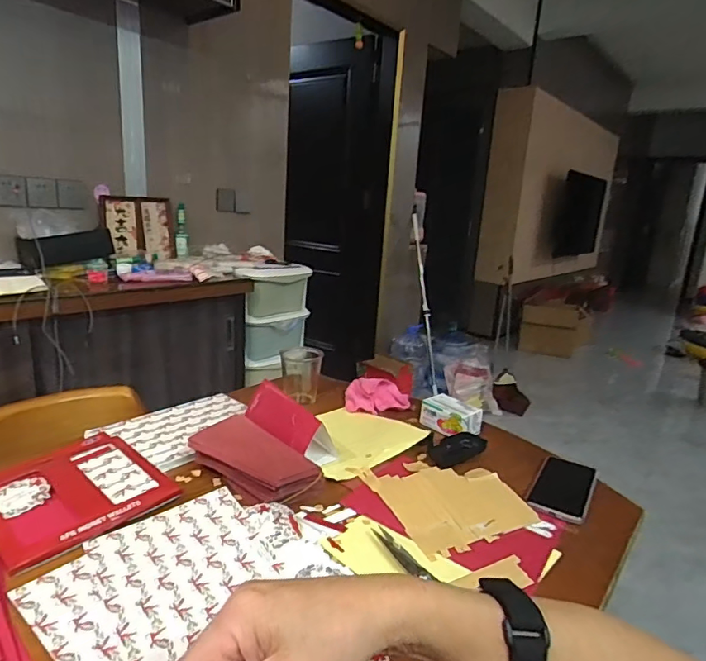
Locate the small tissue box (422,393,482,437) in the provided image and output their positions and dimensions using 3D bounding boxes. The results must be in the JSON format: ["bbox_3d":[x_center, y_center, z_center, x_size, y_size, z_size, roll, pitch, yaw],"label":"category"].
[{"bbox_3d":[0.183,0.158,0.923,0.067,0.050,0.110,-8,19,-40],"label":"small tissue box"}]

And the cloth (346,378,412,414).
[{"bbox_3d":[0.050,0.133,0.992,0.131,0.046,0.079,5,15,5],"label":"cloth"}]

